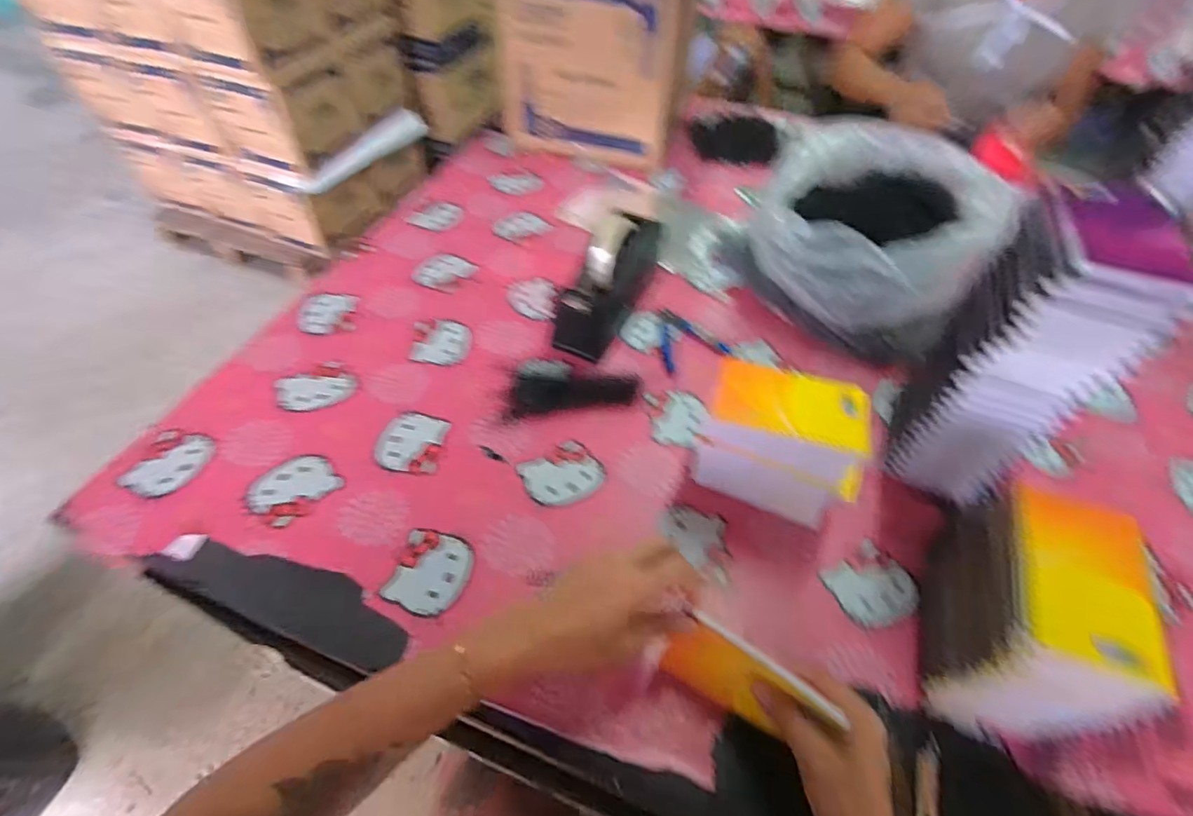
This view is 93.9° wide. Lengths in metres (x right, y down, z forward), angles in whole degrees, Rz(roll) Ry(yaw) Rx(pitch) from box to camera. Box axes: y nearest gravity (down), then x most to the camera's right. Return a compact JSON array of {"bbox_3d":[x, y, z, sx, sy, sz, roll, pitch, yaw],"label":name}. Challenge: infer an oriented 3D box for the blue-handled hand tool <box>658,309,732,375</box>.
[{"bbox_3d":[0.126,-0.092,0.721,0.082,0.016,0.113,1,50,-2],"label":"blue-handled hand tool"}]

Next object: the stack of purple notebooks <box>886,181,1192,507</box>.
[{"bbox_3d":[0.371,-0.038,0.508,0.104,0.283,0.136,27,54,18],"label":"stack of purple notebooks"}]

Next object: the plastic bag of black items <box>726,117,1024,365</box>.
[{"bbox_3d":[0.362,-0.248,0.766,0.282,0.149,0.350,30,55,20],"label":"plastic bag of black items"}]

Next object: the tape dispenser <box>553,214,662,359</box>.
[{"bbox_3d":[0.018,-0.168,0.709,0.070,0.118,0.200,24,53,16],"label":"tape dispenser"}]

